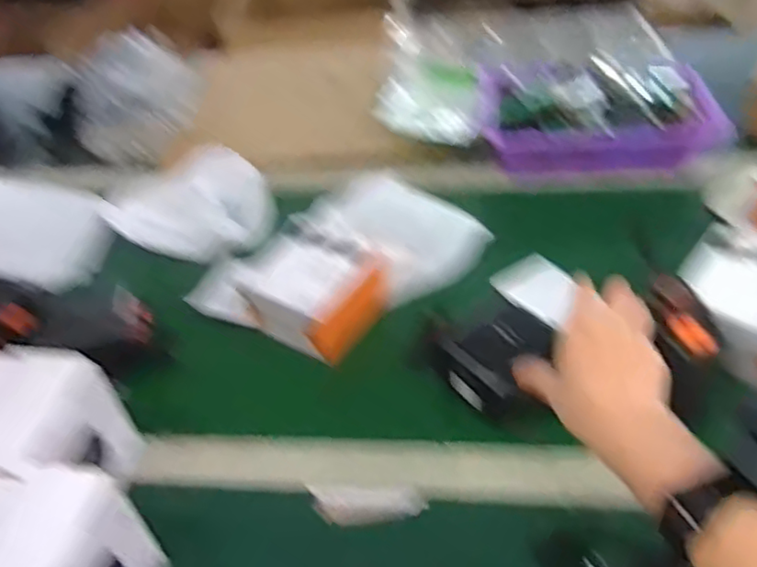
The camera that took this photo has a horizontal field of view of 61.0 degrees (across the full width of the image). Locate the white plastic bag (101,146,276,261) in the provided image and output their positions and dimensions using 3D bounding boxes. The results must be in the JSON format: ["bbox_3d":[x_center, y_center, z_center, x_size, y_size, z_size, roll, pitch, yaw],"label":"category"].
[{"bbox_3d":[-0.220,-0.084,0.736,0.183,0.103,0.061,2,41,10],"label":"white plastic bag"}]

